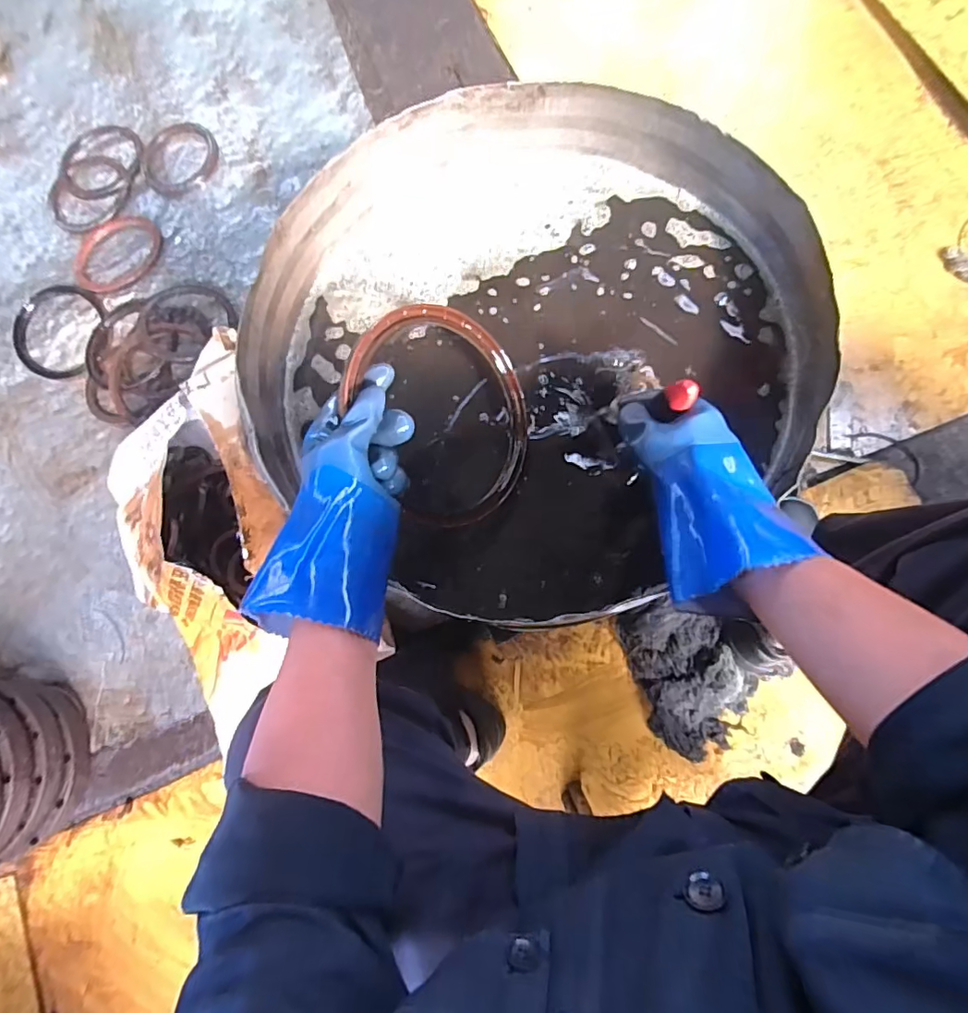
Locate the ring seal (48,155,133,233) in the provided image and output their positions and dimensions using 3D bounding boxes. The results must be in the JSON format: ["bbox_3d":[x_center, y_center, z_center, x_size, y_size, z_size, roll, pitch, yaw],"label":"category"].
[{"bbox_3d":[-0.758,-0.604,1.024,0.165,0.019,0.152,-1,81,4],"label":"ring seal"}]

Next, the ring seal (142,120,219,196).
[{"bbox_3d":[-0.583,-0.667,1.016,0.147,0.011,0.163,-27,80,0],"label":"ring seal"}]

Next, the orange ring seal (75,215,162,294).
[{"bbox_3d":[-0.684,-0.474,0.980,0.168,0.020,0.157,-1,81,4],"label":"orange ring seal"}]

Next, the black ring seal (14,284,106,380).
[{"bbox_3d":[-0.785,-0.327,0.968,0.167,0.019,0.168,-1,81,4],"label":"black ring seal"}]

